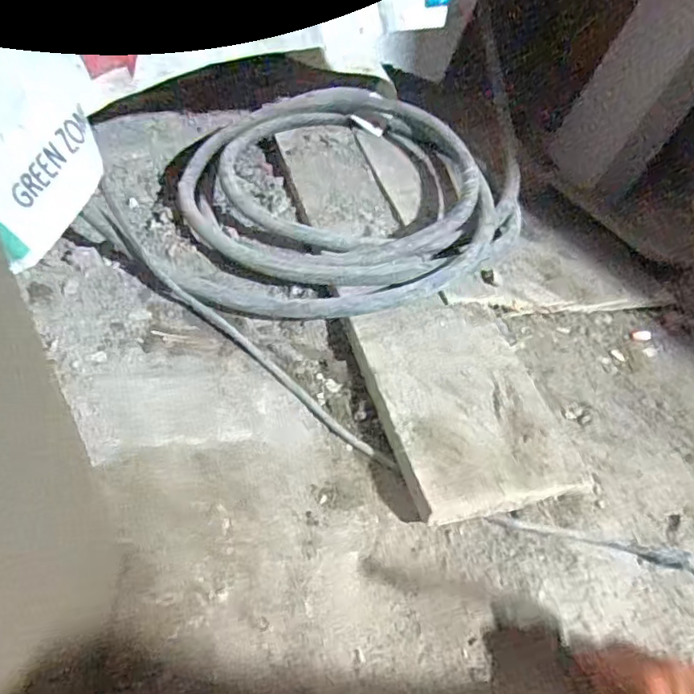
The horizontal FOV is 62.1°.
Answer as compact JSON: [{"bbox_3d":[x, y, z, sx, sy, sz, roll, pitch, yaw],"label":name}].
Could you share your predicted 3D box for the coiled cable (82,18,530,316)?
[{"bbox_3d":[-0.010,-0.251,0.886,0.528,0.081,0.581,18,48,10],"label":"coiled cable"}]

